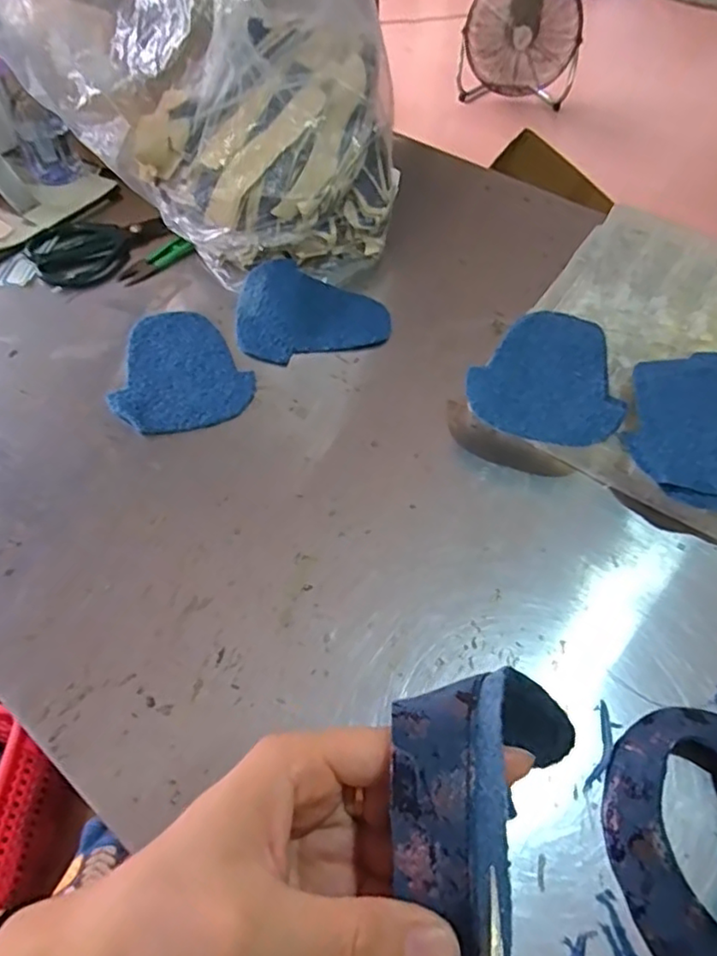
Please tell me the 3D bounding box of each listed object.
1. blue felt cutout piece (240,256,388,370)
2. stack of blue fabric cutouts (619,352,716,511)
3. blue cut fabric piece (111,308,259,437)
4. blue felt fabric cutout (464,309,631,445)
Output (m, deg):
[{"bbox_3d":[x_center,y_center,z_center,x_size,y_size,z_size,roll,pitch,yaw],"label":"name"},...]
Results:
[{"bbox_3d":[-0.046,-0.171,0.615,0.149,0.026,0.115,-4,54,-5],"label":"blue felt cutout piece"},{"bbox_3d":[0.303,-0.047,0.512,0.140,0.015,0.174,20,54,13],"label":"stack of blue fabric cutouts"},{"bbox_3d":[-0.166,-0.108,0.582,0.121,0.005,0.155,-8,55,-8],"label":"blue cut fabric piece"},{"bbox_3d":[0.160,-0.094,0.537,0.122,0.011,0.153,4,54,1],"label":"blue felt fabric cutout"}]

